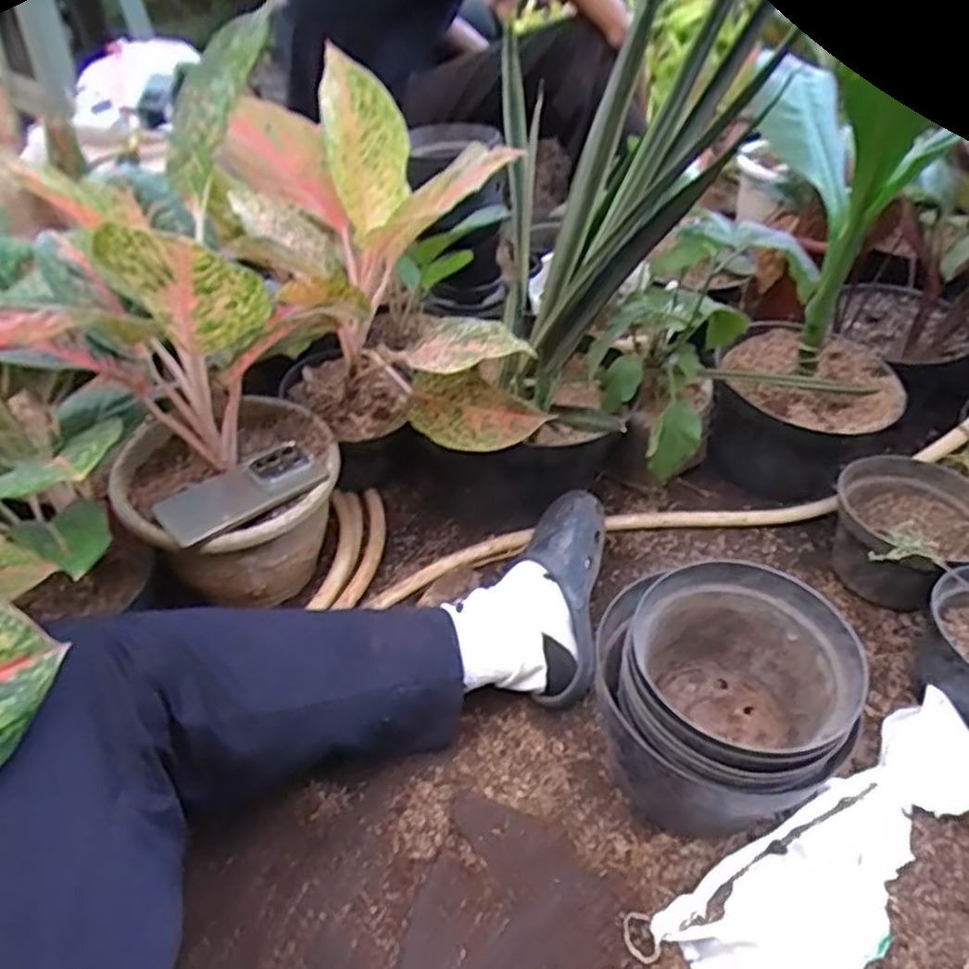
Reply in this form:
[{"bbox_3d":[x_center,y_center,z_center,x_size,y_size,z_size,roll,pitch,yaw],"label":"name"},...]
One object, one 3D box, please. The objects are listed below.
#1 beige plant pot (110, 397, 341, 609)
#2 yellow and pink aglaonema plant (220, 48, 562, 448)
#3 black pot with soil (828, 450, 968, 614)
[{"bbox_3d":[-0.279,0.032,0.805,0.232,0.151,0.206,-24,49,-24],"label":"beige plant pot"},{"bbox_3d":[-0.126,-0.227,0.775,0.220,0.350,0.398,-18,47,-19],"label":"yellow and pink aglaonema plant"},{"bbox_3d":[0.513,0.058,0.858,0.185,0.106,0.179,0,44,0],"label":"black pot with soil"}]

